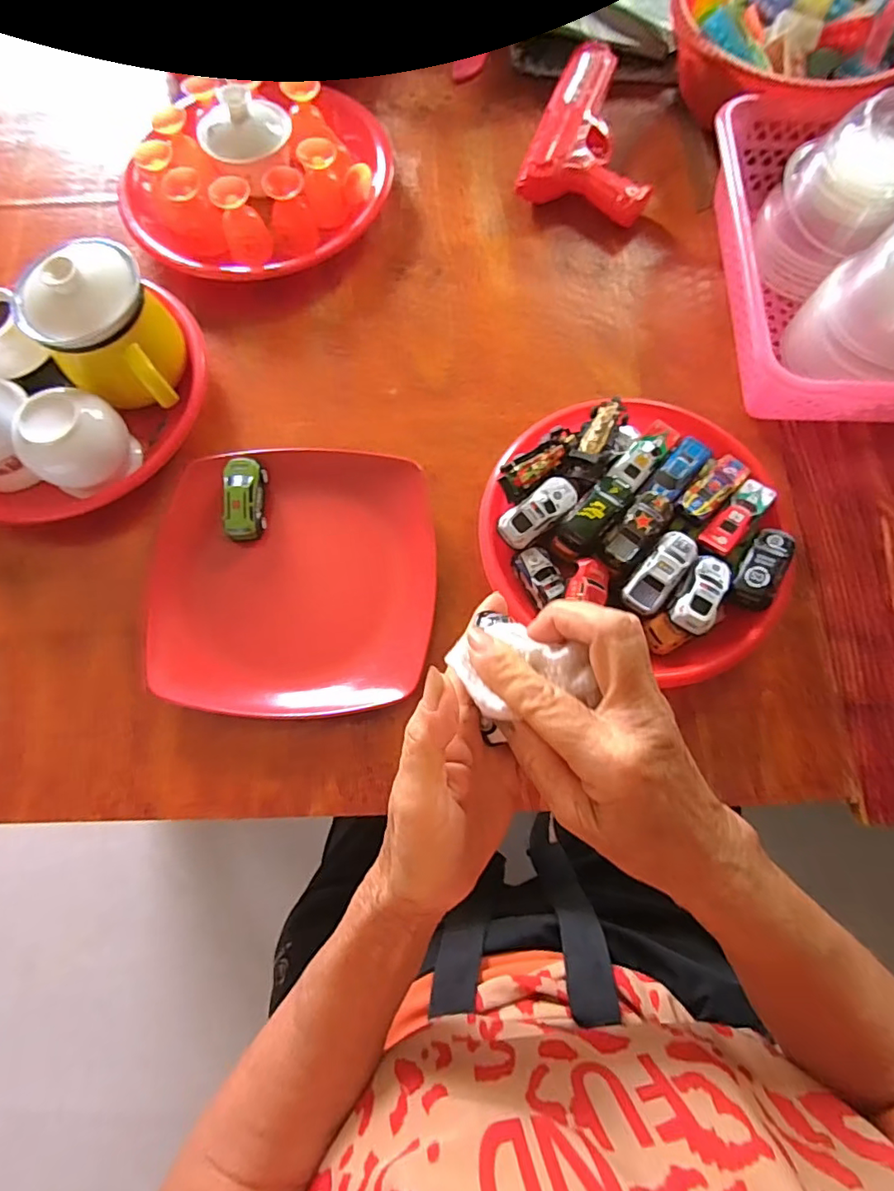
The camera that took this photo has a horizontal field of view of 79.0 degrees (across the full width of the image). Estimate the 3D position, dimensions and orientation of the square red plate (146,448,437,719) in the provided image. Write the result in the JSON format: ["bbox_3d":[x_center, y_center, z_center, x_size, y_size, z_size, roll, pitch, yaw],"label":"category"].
[{"bbox_3d":[-0.115,-0.015,0.413,0.205,0.027,0.204,-4,73,0],"label":"square red plate"}]

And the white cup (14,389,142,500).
[{"bbox_3d":[-0.287,-0.119,0.422,0.062,0.067,0.073,39,78,12],"label":"white cup"}]

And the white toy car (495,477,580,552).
[{"bbox_3d":[0.068,-0.063,0.403,0.064,0.015,0.028,-40,76,-10],"label":"white toy car"}]

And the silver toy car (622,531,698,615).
[{"bbox_3d":[0.152,-0.017,0.385,0.028,0.013,0.064,37,77,11],"label":"silver toy car"}]

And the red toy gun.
[{"bbox_3d":[0.153,-0.463,0.541,0.119,0.032,0.193,16,74,6],"label":"red toy gun"}]

